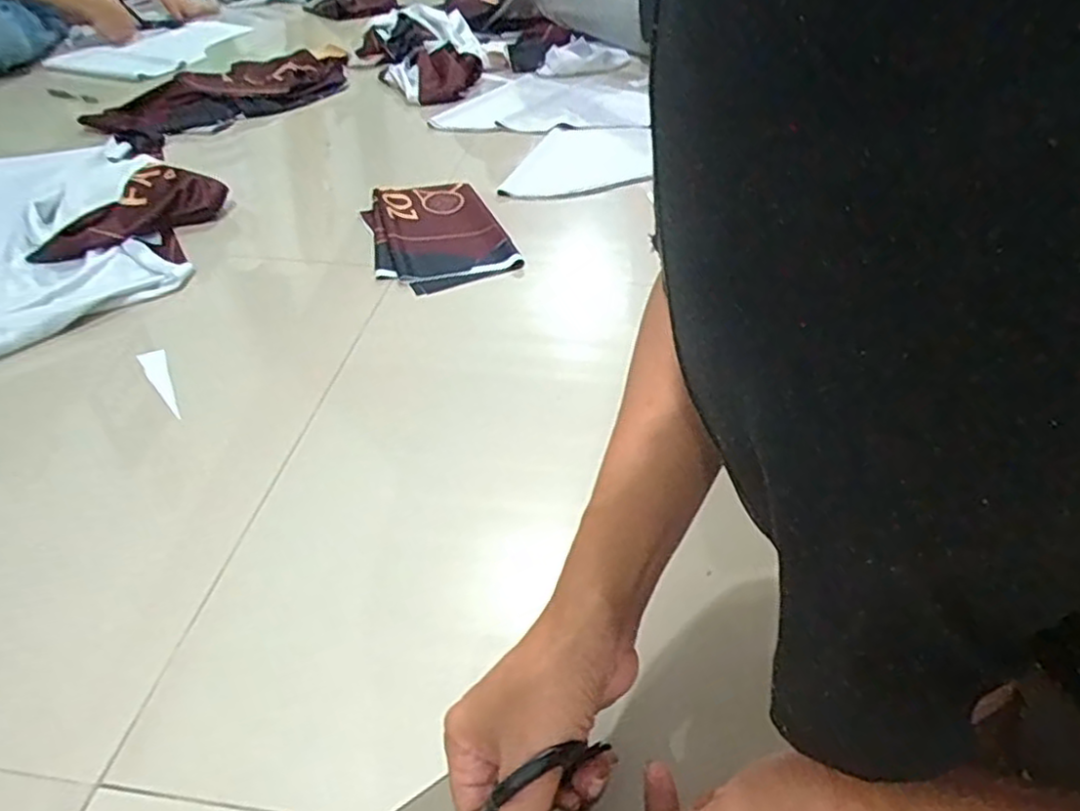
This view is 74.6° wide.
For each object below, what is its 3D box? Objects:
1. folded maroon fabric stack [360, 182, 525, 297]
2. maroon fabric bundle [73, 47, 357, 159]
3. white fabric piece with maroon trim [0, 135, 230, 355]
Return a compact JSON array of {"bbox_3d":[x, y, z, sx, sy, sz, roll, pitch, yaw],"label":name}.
[{"bbox_3d":[-0.133,-0.223,0.909,0.165,0.025,0.247,-13,42,-15],"label":"folded maroon fabric stack"},{"bbox_3d":[-0.538,-0.561,1.256,0.185,0.070,0.539,18,44,20],"label":"maroon fabric bundle"},{"bbox_3d":[-0.577,-0.204,0.836,0.349,0.045,0.504,-6,41,-7],"label":"white fabric piece with maroon trim"}]

